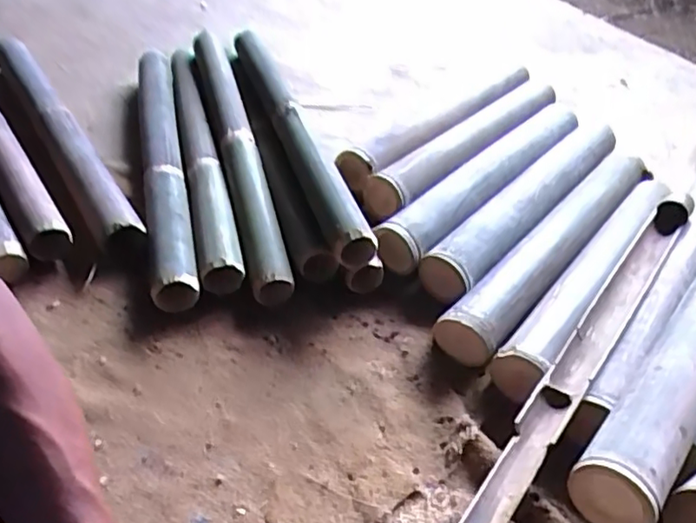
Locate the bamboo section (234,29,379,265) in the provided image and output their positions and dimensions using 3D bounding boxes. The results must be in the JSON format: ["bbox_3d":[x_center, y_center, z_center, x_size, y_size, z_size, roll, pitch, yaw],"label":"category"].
[{"bbox_3d":[-0.097,-0.223,1.011,0.058,0.062,0.633,-10,44,-19],"label":"bamboo section"}]

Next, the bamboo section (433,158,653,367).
[{"bbox_3d":[0.320,-0.034,0.940,0.080,0.066,0.566,33,47,26],"label":"bamboo section"}]

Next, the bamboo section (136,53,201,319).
[{"bbox_3d":[-0.302,-0.175,1.011,0.064,0.050,0.651,-6,43,-15],"label":"bamboo section"}]

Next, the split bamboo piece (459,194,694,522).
[{"bbox_3d":[0.297,0.090,0.749,0.044,0.038,0.663,30,46,24],"label":"split bamboo piece"}]

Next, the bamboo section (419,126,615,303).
[{"bbox_3d":[0.279,-0.092,0.978,0.070,0.070,0.483,31,47,25],"label":"bamboo section"}]

